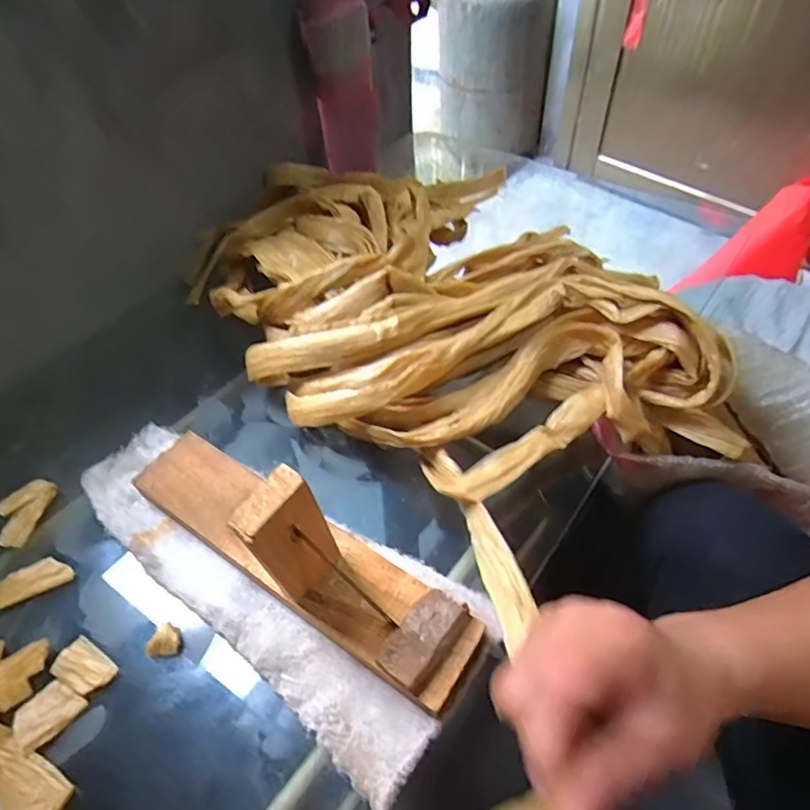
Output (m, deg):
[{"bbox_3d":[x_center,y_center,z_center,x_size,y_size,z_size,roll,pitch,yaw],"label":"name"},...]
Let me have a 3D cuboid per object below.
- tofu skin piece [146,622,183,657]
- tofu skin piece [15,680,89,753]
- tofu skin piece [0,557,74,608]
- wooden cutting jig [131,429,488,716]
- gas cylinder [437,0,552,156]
[{"bbox_3d":[-0.156,0.154,0.350,0.018,0.007,0.021,23,55,21],"label":"tofu skin piece"},{"bbox_3d":[-0.216,0.186,0.325,0.026,0.004,0.035,41,53,13],"label":"tofu skin piece"},{"bbox_3d":[-0.265,0.124,0.382,0.052,0.004,0.023,-21,52,-14],"label":"tofu skin piece"},{"bbox_3d":[-0.079,0.071,0.341,0.277,0.117,0.063,26,56,22],"label":"wooden cutting jig"},{"bbox_3d":[0.246,-0.975,1.437,0.268,0.584,0.259,-24,53,-16],"label":"gas cylinder"}]

